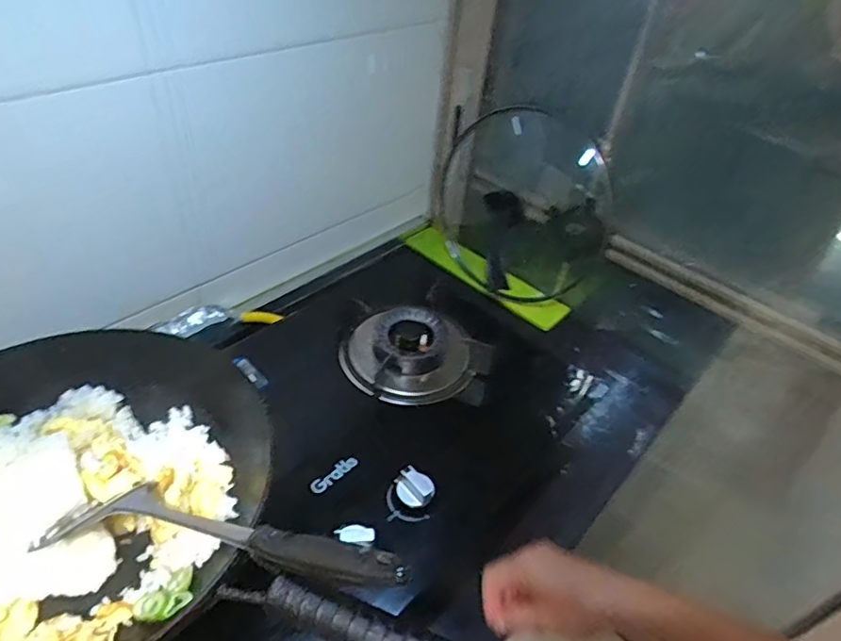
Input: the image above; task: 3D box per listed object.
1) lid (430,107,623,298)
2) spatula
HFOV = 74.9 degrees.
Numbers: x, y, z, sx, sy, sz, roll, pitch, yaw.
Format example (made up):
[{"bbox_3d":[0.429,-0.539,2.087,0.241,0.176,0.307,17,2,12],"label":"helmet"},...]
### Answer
[{"bbox_3d":[0.181,-0.207,0.980,0.325,0.313,0.072,40,34,12],"label":"lid"},{"bbox_3d":[-0.153,0.161,0.403,0.314,0.038,0.069,0,34,25],"label":"spatula"}]

